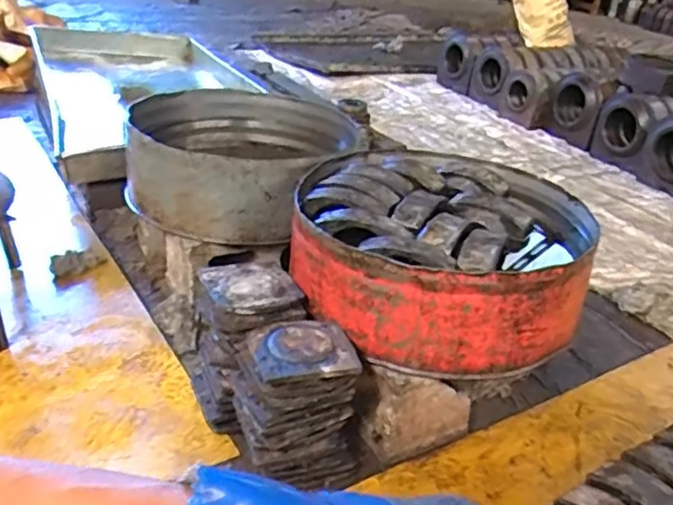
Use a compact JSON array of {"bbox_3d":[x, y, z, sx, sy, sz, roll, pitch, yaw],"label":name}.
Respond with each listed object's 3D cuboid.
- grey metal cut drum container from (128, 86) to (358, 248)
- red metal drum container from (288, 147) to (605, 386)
[{"bbox_3d":[-0.225,-0.236,1.578,0.510,0.197,0.526,2,28,-8],"label":"grey metal cut drum container"},{"bbox_3d":[0.196,-0.013,1.258,0.535,0.189,0.544,12,28,12],"label":"red metal drum container"}]

